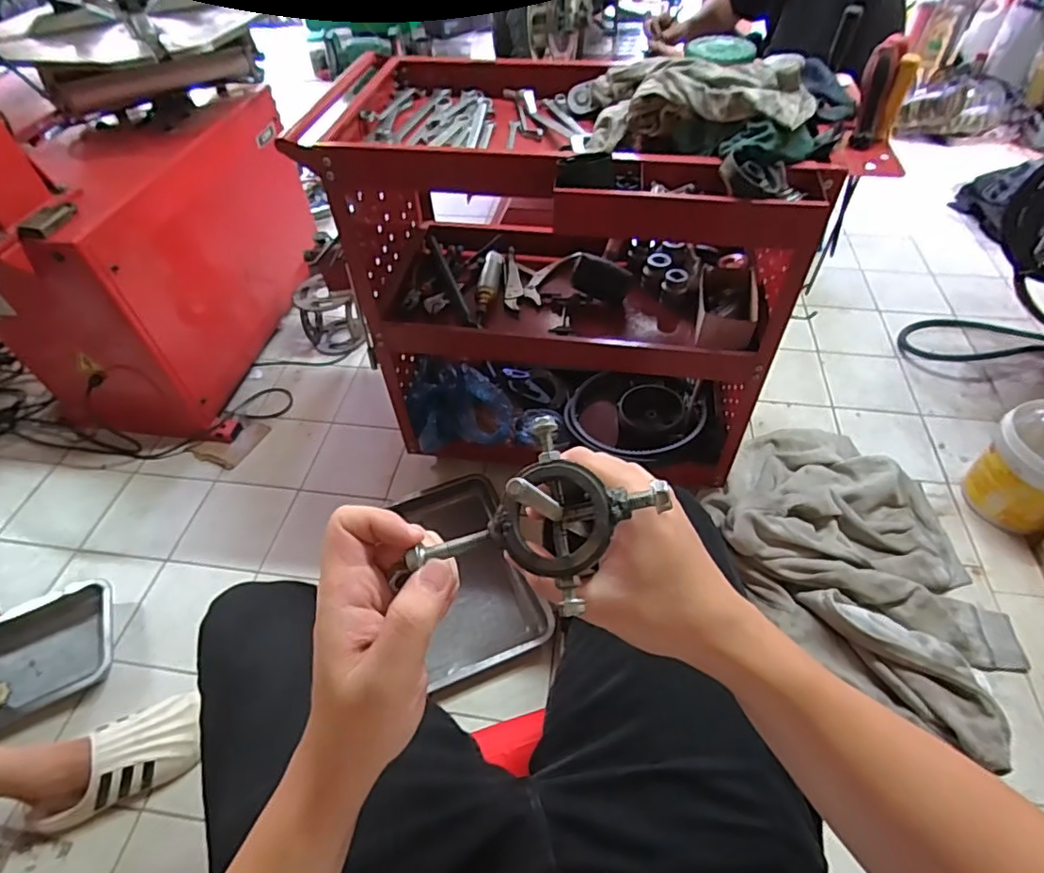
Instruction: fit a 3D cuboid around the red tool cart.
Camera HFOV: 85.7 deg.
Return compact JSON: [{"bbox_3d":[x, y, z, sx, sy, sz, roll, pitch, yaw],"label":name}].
[{"bbox_3d":[0.095,-0.298,1.007,0.723,0.657,0.469,6,51,7],"label":"red tool cart"}]

